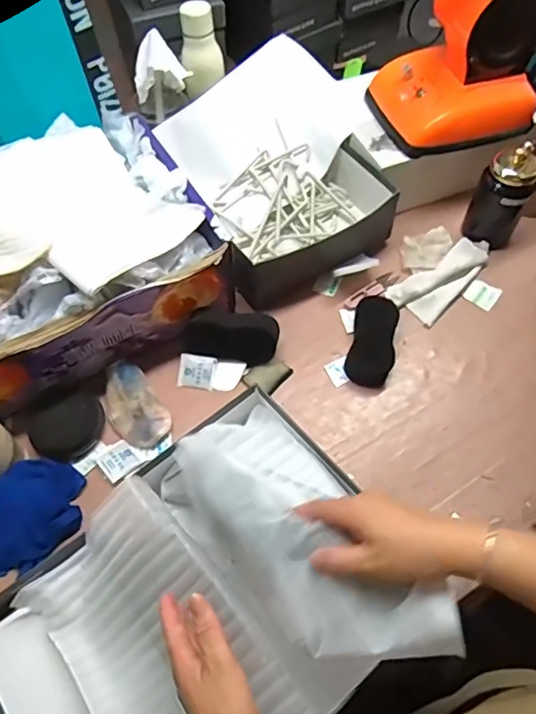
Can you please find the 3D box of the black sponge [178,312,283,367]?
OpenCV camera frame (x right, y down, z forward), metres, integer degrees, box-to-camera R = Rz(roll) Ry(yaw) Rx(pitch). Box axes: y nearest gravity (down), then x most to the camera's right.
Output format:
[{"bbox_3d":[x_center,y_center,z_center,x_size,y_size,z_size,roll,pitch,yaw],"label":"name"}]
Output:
[{"bbox_3d":[-0.049,-0.027,0.738,0.123,0.068,0.030,7,25,4],"label":"black sponge"}]

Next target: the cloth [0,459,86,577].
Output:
[{"bbox_3d":[-0.284,0.183,0.631,0.115,0.041,0.129,-3,59,-2],"label":"cloth"}]

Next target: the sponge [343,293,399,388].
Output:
[{"bbox_3d":[0.146,-0.025,0.748,0.059,0.021,0.130,9,74,6],"label":"sponge"}]

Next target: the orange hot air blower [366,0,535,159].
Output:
[{"bbox_3d":[0.275,-0.440,0.766,0.200,0.203,0.173,-20,61,-11],"label":"orange hot air blower"}]

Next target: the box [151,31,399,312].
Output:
[{"bbox_3d":[0.023,-0.307,0.859,0.311,0.131,0.364,-27,62,-15],"label":"box"}]

